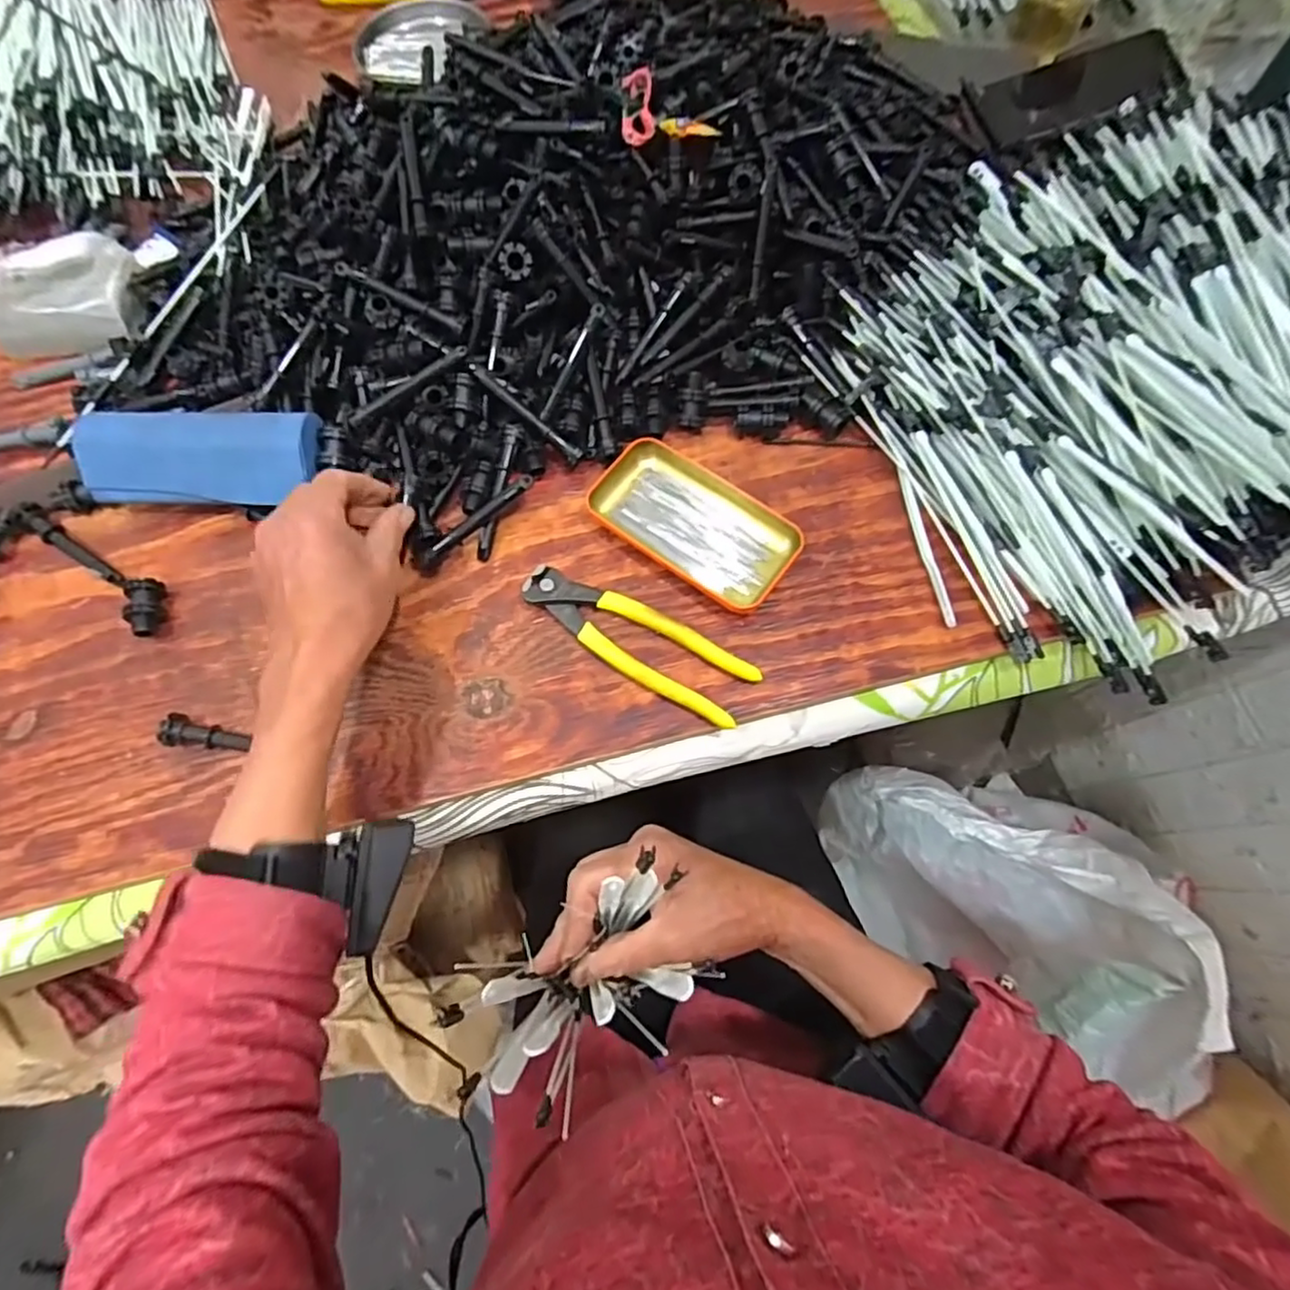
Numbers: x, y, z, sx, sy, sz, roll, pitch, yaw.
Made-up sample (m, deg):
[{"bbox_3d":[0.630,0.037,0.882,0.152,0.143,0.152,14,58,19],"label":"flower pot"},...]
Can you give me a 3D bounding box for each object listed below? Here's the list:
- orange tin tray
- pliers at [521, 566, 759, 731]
[{"bbox_3d":[0.035,-0.085,0.462,0.140,0.020,0.070,34,73,13],"label":"orange tin tray"},{"bbox_3d":[-0.007,-0.005,0.438,0.162,0.015,0.045,30,73,12],"label":"pliers"}]

